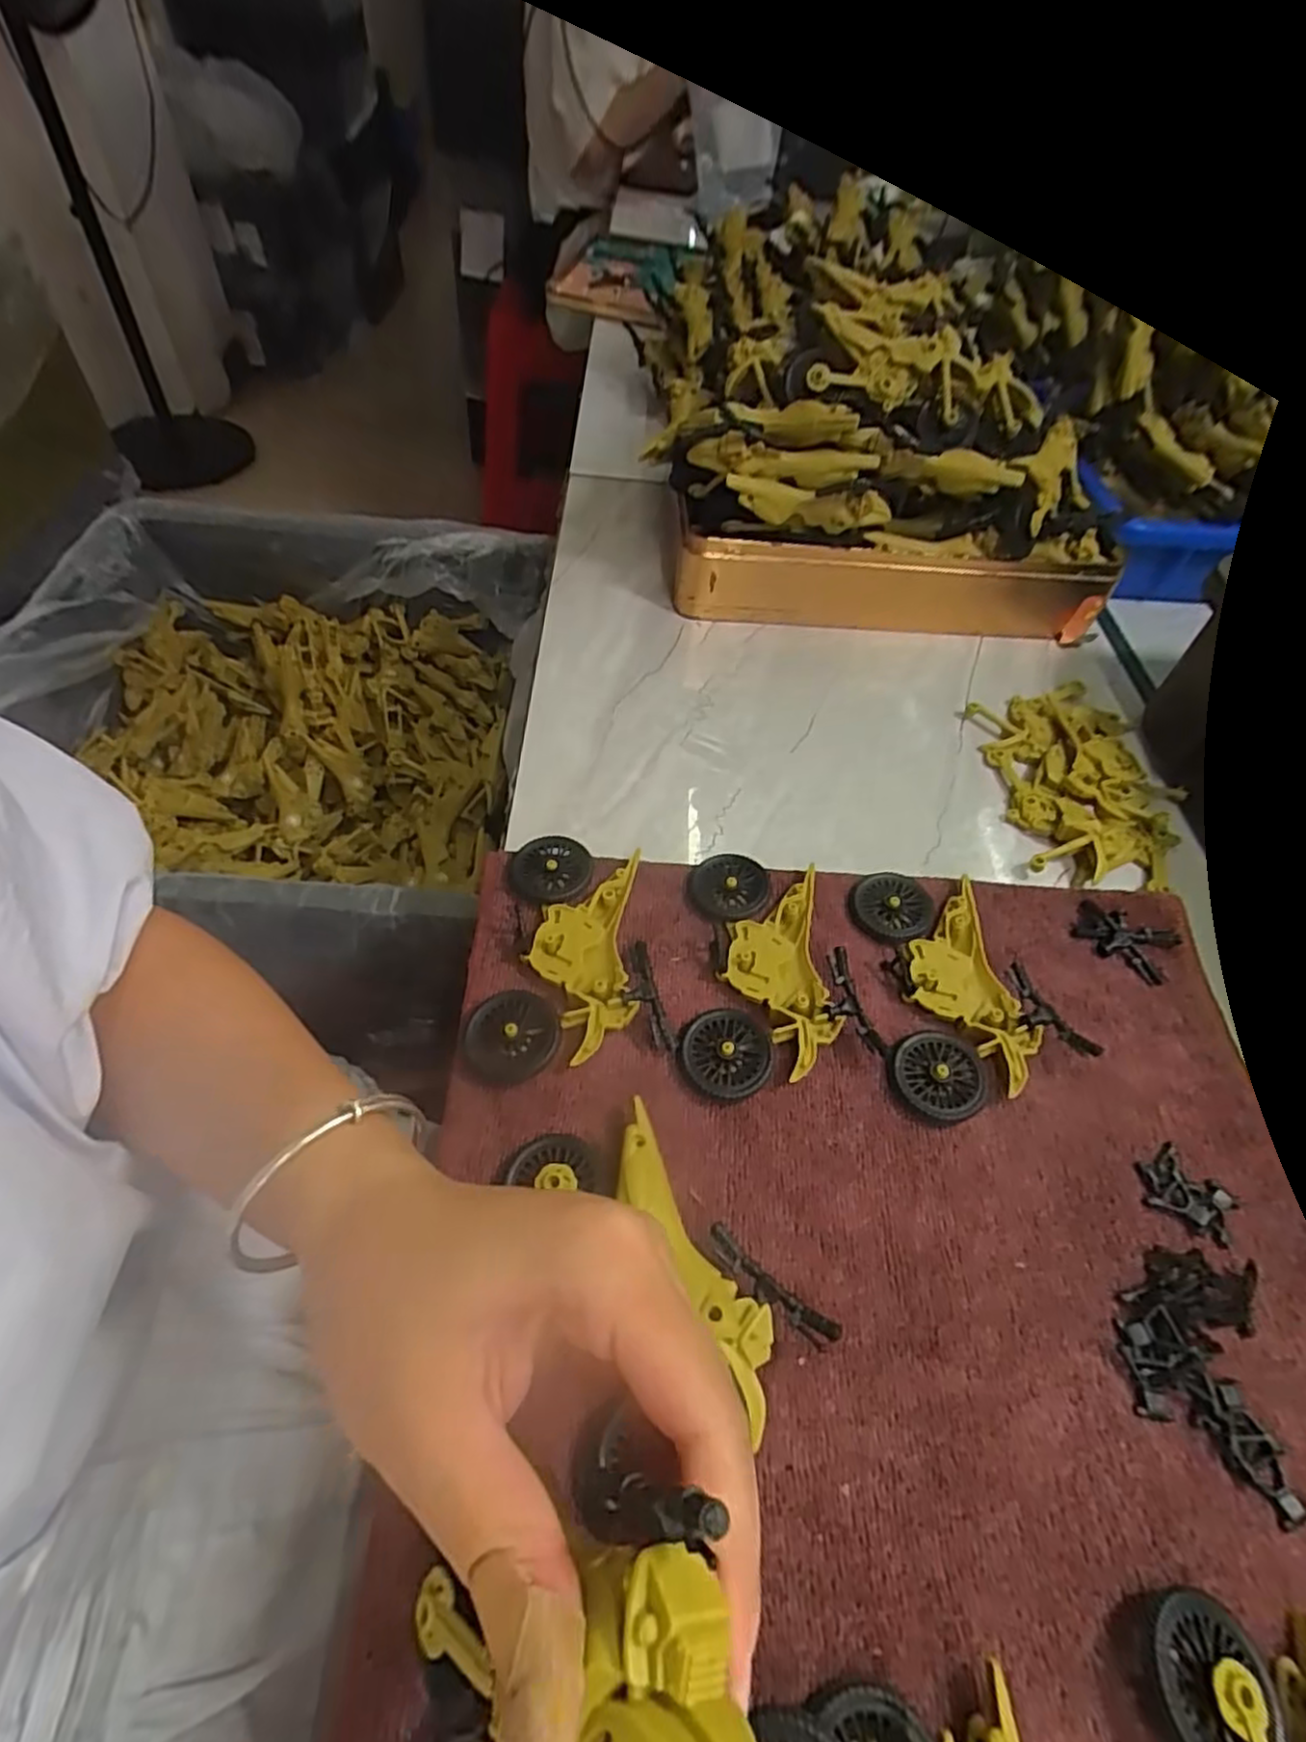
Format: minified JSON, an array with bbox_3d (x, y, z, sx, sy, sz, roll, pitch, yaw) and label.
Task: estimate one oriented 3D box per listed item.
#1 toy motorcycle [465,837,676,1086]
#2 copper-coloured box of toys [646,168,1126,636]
[{"bbox_3d":[-0.037,0.033,0.316,0.075,0.014,0.113,-1,54,-6],"label":"toy motorcycle"},{"bbox_3d":[0.150,-0.286,0.482,0.297,0.165,0.197,3,54,-3],"label":"copper-coloured box of toys"}]

